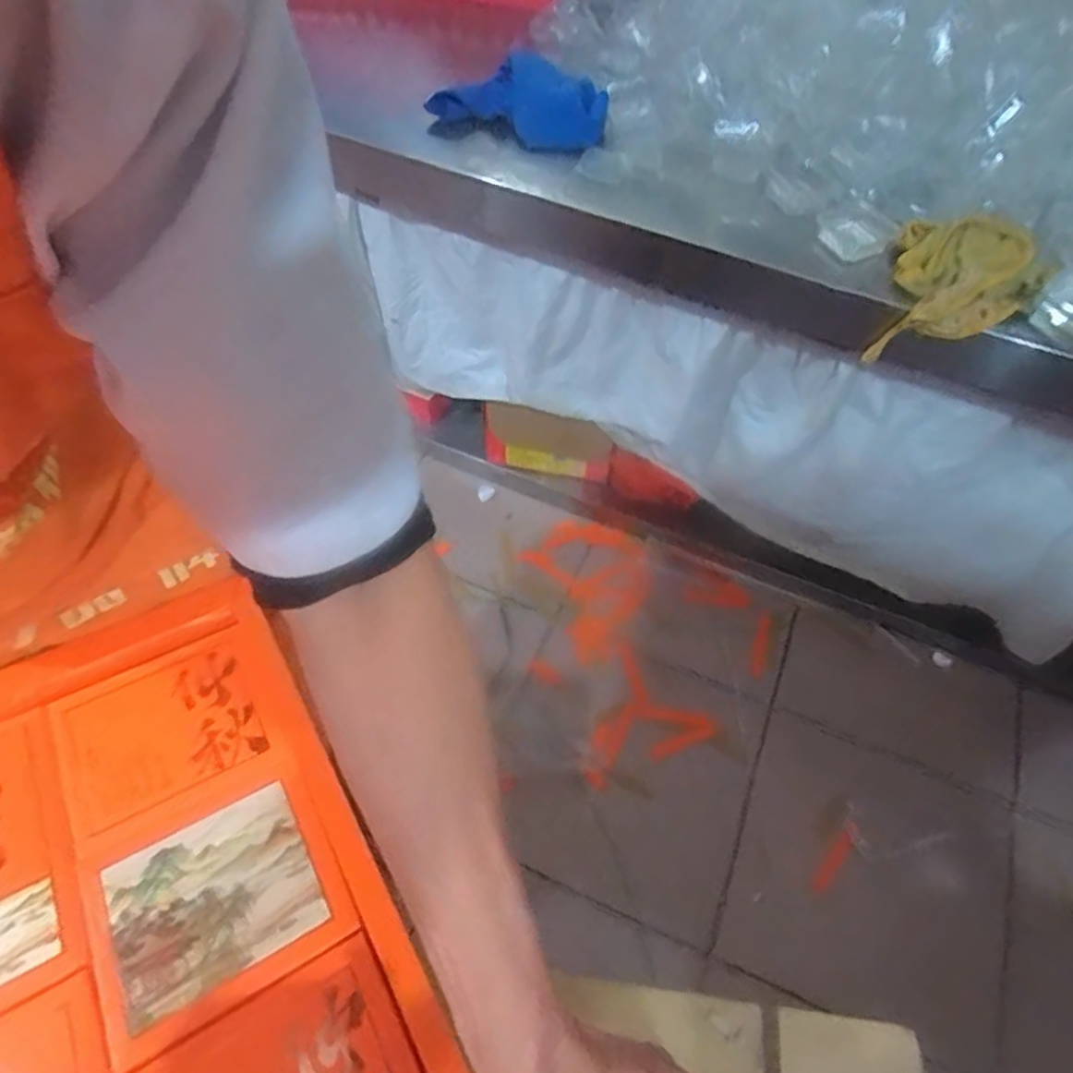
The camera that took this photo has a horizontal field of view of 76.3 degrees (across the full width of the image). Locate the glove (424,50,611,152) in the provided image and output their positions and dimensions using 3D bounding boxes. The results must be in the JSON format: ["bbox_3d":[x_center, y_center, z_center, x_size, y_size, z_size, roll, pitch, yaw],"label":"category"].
[{"bbox_3d":[-0.003,-0.555,0.864,0.202,0.039,0.149,22,58,10],"label":"glove"}]

